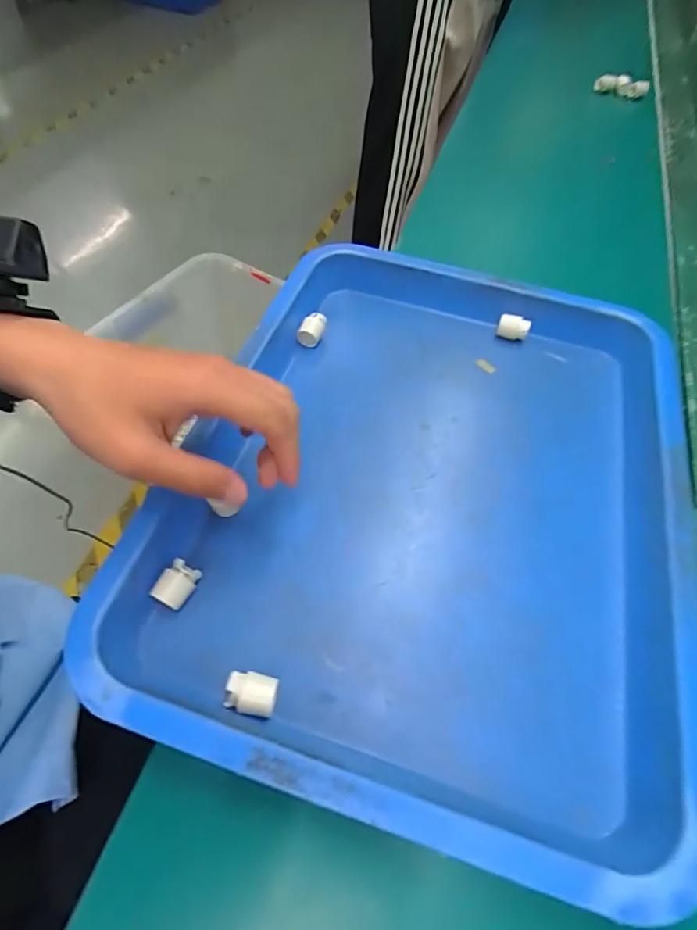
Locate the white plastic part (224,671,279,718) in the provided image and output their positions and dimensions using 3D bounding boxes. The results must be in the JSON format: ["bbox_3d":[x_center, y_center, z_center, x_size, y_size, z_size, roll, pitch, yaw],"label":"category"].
[{"bbox_3d":[-0.054,0.128,0.264,0.027,0.017,0.021,11,59,1],"label":"white plastic part"}]

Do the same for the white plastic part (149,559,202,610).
[{"bbox_3d":[-0.108,0.076,0.297,0.019,0.019,0.027,26,60,10],"label":"white plastic part"}]

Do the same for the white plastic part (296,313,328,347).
[{"bbox_3d":[-0.033,-0.123,0.430,0.019,0.019,0.031,17,59,5],"label":"white plastic part"}]

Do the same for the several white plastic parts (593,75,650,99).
[{"bbox_3d":[0.456,-0.633,0.786,0.083,0.020,0.026,21,58,10],"label":"several white plastic parts"}]

